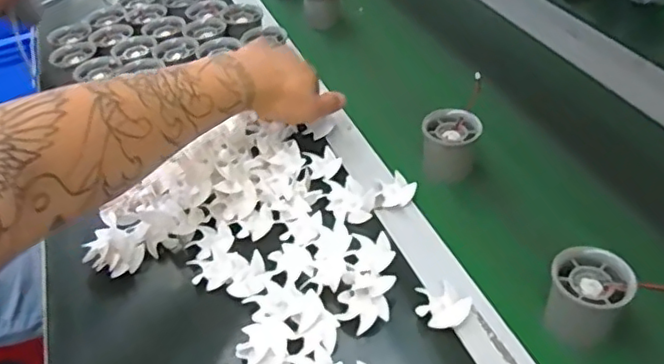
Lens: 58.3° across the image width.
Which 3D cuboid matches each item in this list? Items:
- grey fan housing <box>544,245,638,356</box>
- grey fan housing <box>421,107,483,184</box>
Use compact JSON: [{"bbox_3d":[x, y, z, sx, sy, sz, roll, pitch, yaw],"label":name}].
[{"bbox_3d":[0.192,0.091,0.451,0.055,0.066,0.057,11,43,18],"label":"grey fan housing"},{"bbox_3d":[0.121,-0.035,0.606,0.053,0.059,0.047,6,42,12],"label":"grey fan housing"}]

